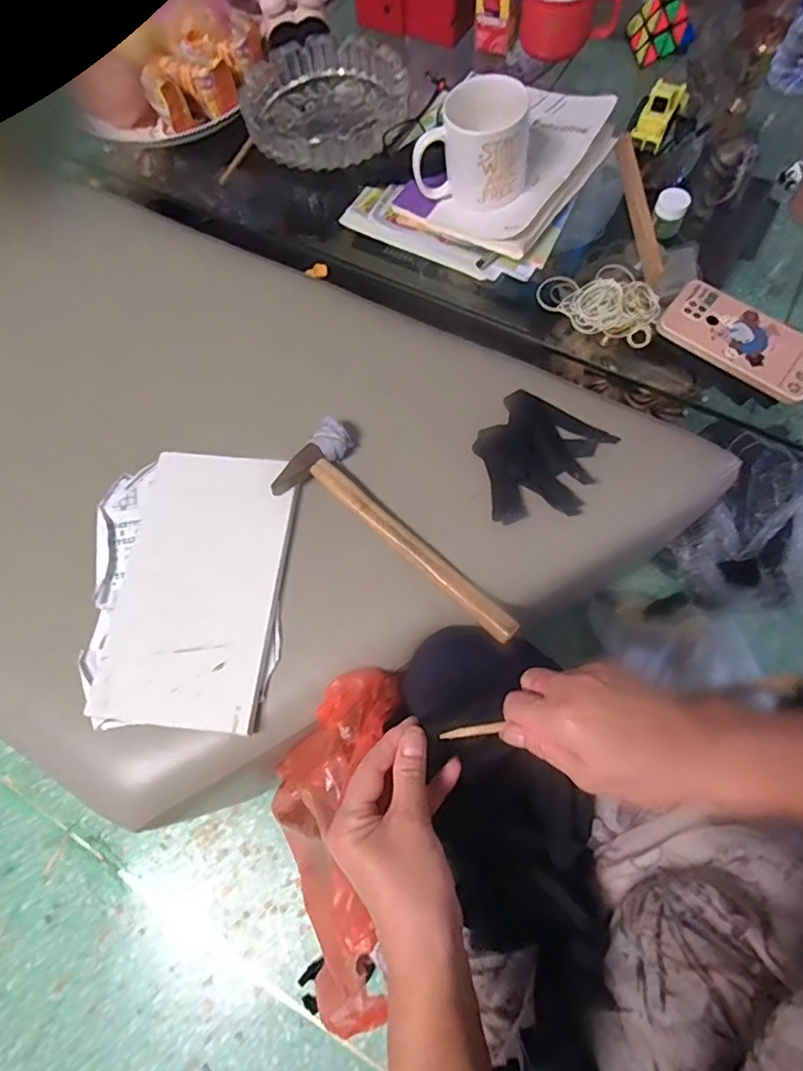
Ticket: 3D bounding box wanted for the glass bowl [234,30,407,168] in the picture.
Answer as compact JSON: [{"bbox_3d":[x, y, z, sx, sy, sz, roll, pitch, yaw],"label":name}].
[{"bbox_3d":[-0.105,-0.588,0.753,0.210,0.065,0.222,-1,68,4],"label":"glass bowl"}]

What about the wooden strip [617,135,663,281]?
[{"bbox_3d":[0.294,-0.409,0.686,0.012,0.037,0.248,-3,68,3],"label":"wooden strip"}]

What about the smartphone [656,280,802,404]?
[{"bbox_3d":[0.358,-0.207,0.580,0.163,0.009,0.079,37,83,14],"label":"smartphone"}]

